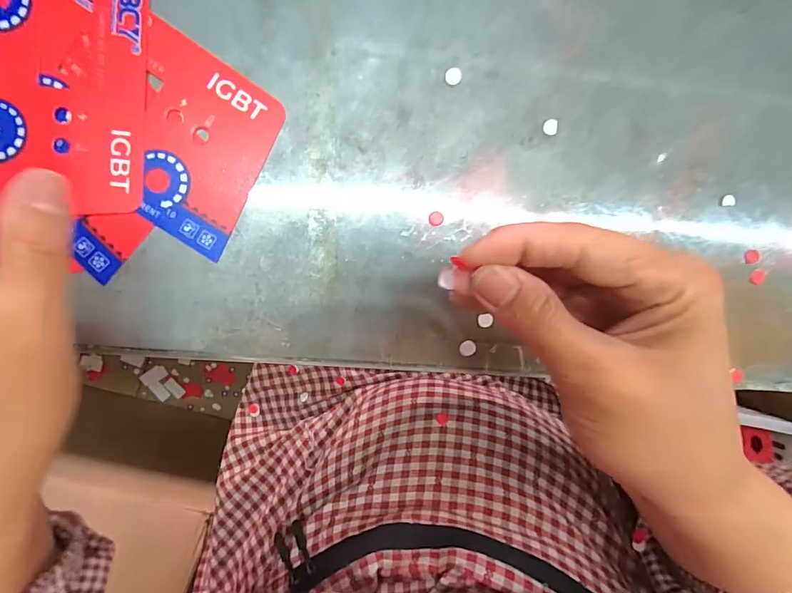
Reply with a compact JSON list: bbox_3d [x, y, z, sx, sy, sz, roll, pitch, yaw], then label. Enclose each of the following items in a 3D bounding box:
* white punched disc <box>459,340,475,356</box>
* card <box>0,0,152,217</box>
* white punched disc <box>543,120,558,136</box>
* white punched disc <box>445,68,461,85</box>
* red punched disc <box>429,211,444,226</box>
[{"bbox_3d":[0.040,0.029,0.241,0.008,0.004,0.009,0,96,5],"label":"white punched disc"},{"bbox_3d":[-0.167,-0.107,0.209,0.088,0.005,0.133,4,93,-6],"label":"card"},{"bbox_3d":[0.085,-0.093,0.237,0.008,0.004,0.008,0,94,-6],"label":"white punched disc"},{"bbox_3d":[0.031,-0.117,0.231,0.009,0.004,0.009,-1,98,-5],"label":"white punched disc"},{"bbox_3d":[0.022,-0.042,0.234,0.008,0.004,0.008,0,94,-6],"label":"red punched disc"}]

